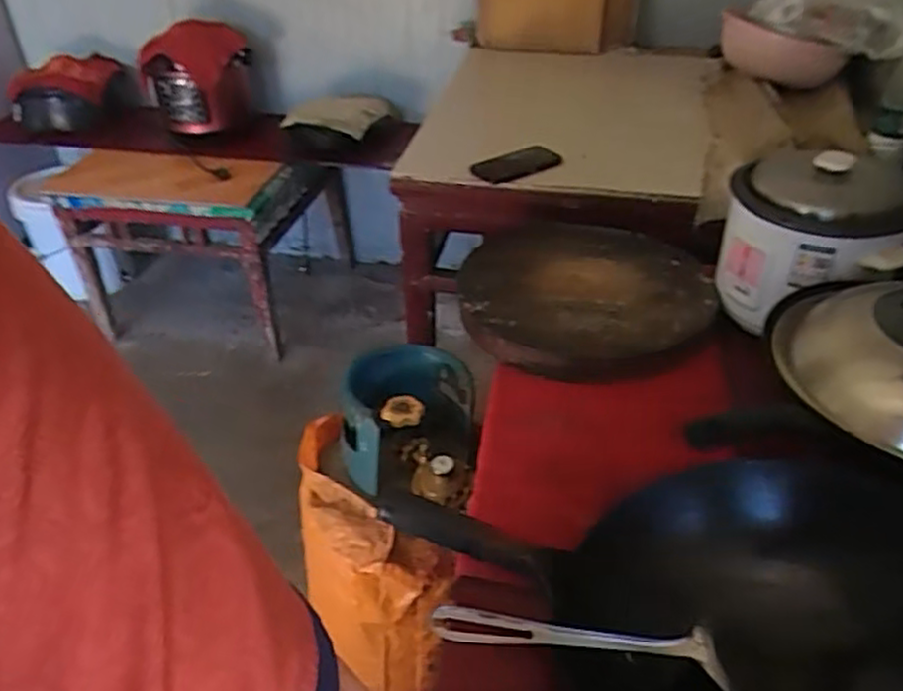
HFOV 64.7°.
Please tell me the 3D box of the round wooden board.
[{"bbox_3d":[0.207,-0.087,1.119,0.376,0.046,0.380,-2,40,2],"label":"round wooden board"}]

